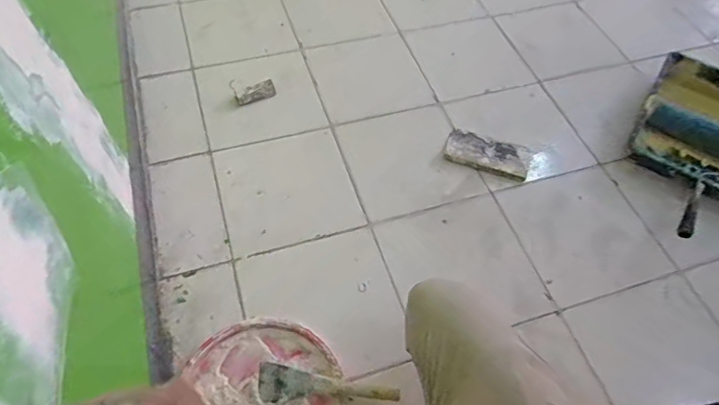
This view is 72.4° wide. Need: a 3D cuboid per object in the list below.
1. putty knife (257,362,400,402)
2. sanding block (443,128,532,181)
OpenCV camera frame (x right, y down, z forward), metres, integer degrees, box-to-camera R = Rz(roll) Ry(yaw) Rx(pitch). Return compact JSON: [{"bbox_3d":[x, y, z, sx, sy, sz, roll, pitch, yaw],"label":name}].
[{"bbox_3d":[-0.055,0.327,0.854,0.242,0.027,0.058,8,57,3],"label":"putty knife"},{"bbox_3d":[0.311,-0.117,1.194,0.198,0.021,0.102,16,58,8],"label":"sanding block"}]

